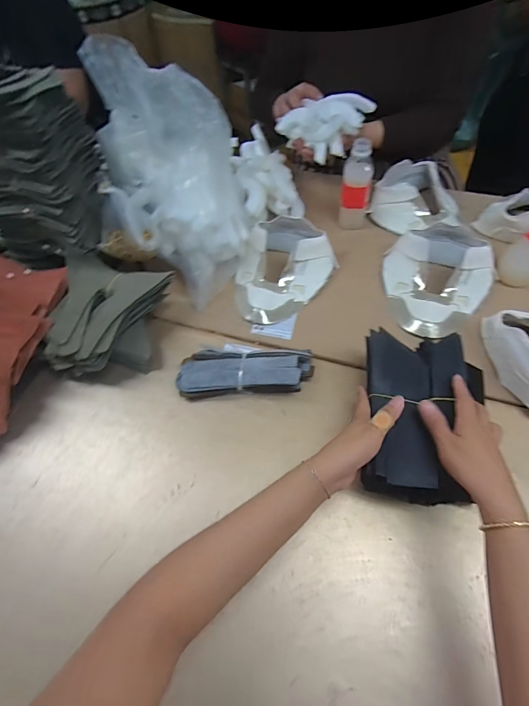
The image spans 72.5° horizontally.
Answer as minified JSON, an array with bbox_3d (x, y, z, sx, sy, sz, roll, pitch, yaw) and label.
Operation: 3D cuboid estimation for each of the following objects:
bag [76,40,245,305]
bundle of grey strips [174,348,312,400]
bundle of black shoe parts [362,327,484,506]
[{"bbox_3d":[-0.157,-0.306,0.638,0.218,0.302,0.326,-11,56,-4],"label":"bag"},{"bbox_3d":[-0.028,0.029,0.565,0.204,0.043,0.071,-2,56,2],"label":"bundle of grey strips"},{"bbox_3d":[0.194,0.076,0.470,0.126,0.087,0.212,6,69,8],"label":"bundle of black shoe parts"}]

